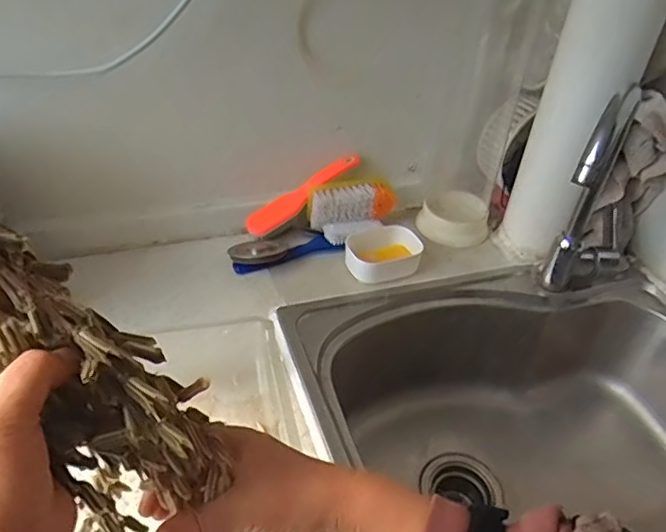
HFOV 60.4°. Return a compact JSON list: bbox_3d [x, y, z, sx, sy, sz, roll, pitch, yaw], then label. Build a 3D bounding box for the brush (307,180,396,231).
[{"bbox_3d":[0.030,-0.096,0.852,0.128,0.061,0.037,-10,41,-19],"label":"brush"}]

